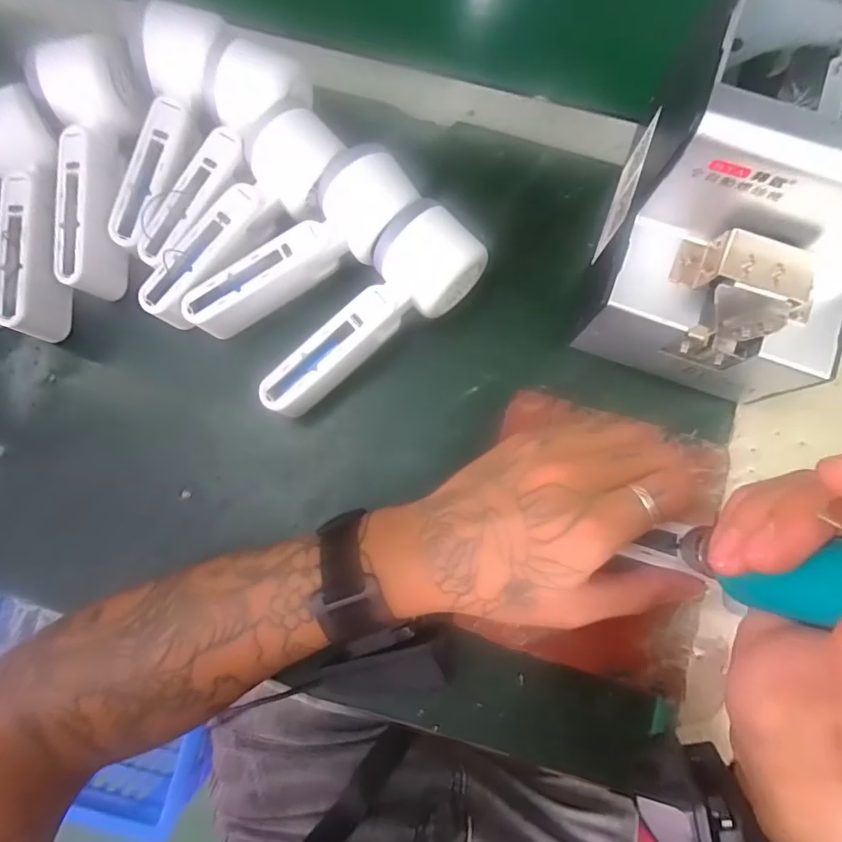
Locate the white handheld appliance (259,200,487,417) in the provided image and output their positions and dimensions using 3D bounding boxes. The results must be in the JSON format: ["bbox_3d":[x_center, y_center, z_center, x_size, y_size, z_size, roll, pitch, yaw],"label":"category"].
[{"bbox_3d":[-0.034,-0.066,0.324,0.161,0.060,0.054,-42,82,-6],"label":"white handheld appliance"}]

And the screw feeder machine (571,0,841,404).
[{"bbox_3d":[0.185,-0.118,0.280,0.124,0.150,0.168,20,81,4],"label":"screw feeder machine"}]

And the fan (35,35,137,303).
[{"bbox_3d":[-0.218,-0.164,0.330,0.051,0.054,0.158,-3,80,0],"label":"fan"}]

